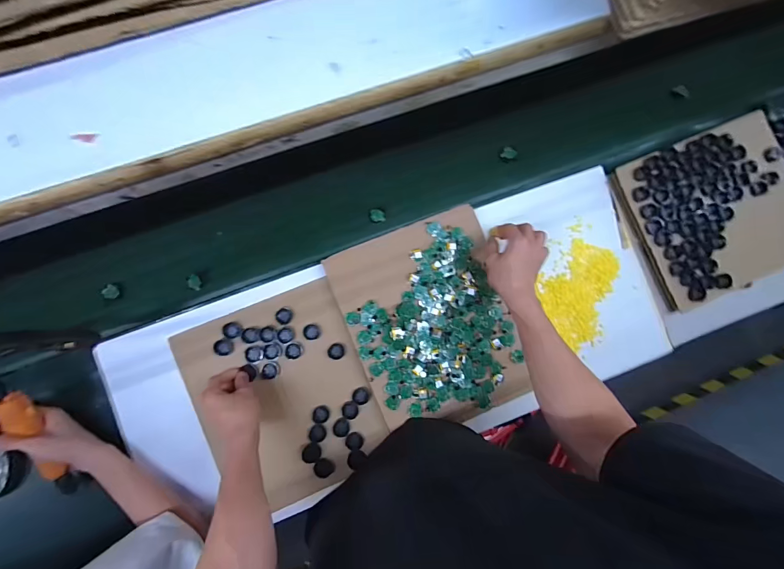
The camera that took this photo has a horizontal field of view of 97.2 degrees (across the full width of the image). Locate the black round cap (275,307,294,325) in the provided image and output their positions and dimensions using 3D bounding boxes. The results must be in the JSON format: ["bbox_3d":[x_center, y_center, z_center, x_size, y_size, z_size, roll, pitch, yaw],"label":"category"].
[{"bbox_3d":[-0.194,0.057,0.622,0.028,0.011,0.030,0,85,-4],"label":"black round cap"}]

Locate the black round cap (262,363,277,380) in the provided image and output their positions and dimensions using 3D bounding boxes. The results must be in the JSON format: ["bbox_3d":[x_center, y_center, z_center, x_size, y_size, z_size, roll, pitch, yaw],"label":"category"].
[{"bbox_3d":[-0.221,0.156,0.623,0.024,0.009,0.027,-4,85,-4],"label":"black round cap"}]

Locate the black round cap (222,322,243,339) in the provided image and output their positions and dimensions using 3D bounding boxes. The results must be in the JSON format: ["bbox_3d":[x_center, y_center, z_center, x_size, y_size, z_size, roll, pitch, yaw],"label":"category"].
[{"bbox_3d":[-0.284,0.081,0.617,0.034,0.007,0.029,-5,85,-5],"label":"black round cap"}]

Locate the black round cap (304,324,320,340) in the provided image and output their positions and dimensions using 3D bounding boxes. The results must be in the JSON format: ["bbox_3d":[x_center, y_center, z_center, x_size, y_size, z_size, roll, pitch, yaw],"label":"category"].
[{"bbox_3d":[-0.147,0.087,0.632,0.027,0.019,0.029,0,85,-4],"label":"black round cap"}]

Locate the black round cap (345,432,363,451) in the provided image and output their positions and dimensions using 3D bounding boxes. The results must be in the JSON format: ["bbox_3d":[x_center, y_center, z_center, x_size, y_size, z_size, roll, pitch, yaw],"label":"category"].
[{"bbox_3d":[-0.067,0.283,0.622,0.031,0.007,0.031,0,85,-4],"label":"black round cap"}]

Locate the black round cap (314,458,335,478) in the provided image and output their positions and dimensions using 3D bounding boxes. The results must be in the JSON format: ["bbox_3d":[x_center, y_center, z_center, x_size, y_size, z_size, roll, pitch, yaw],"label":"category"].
[{"bbox_3d":[-0.120,0.325,0.611,0.033,0.018,0.027,27,84,-1],"label":"black round cap"}]

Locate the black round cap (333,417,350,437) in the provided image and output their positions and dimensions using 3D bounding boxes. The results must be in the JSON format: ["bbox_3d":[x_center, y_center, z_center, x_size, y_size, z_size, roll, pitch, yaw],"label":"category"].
[{"bbox_3d":[-0.090,0.257,0.621,0.030,0.010,0.031,0,85,-4],"label":"black round cap"}]

